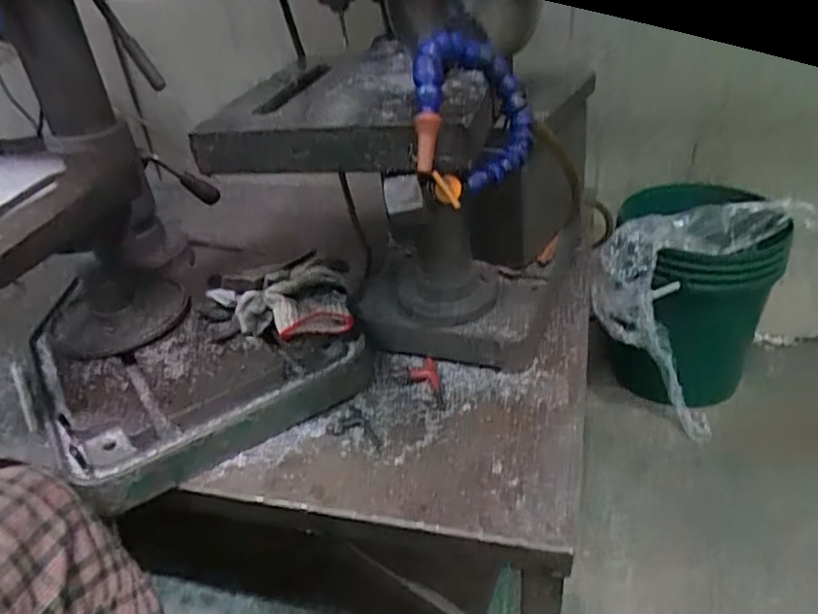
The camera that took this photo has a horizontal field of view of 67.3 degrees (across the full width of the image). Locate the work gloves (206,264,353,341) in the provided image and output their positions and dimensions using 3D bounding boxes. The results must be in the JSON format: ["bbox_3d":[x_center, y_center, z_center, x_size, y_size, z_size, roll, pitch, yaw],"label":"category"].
[{"bbox_3d":[-0.146,-0.004,0.728,0.152,0.062,0.129,-18,37,-16],"label":"work gloves"}]

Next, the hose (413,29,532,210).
[{"bbox_3d":[0.044,-0.123,0.385,0.067,0.086,0.121,1,36,10],"label":"hose"}]

